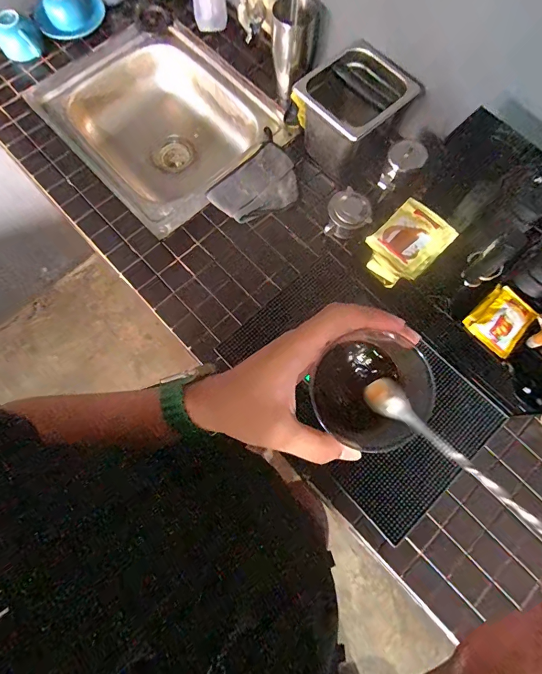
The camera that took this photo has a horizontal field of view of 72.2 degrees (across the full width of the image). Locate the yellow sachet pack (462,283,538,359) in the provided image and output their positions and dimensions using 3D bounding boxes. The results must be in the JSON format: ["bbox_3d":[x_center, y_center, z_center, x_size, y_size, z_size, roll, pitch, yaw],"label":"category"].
[{"bbox_3d":[0.361,-0.028,0.581,0.100,0.016,0.078,-43,78,-12],"label":"yellow sachet pack"}]

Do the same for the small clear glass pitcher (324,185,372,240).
[{"bbox_3d":[0.148,-0.232,0.715,0.077,0.064,0.074,0,74,0],"label":"small clear glass pitcher"}]

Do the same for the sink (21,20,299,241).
[{"bbox_3d":[-0.237,-0.475,0.895,0.394,0.174,0.488,-42,78,-11],"label":"sink"}]

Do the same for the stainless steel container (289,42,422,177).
[{"bbox_3d":[0.150,-0.426,0.706,0.182,0.117,0.160,-36,77,-10],"label":"stainless steel container"}]

